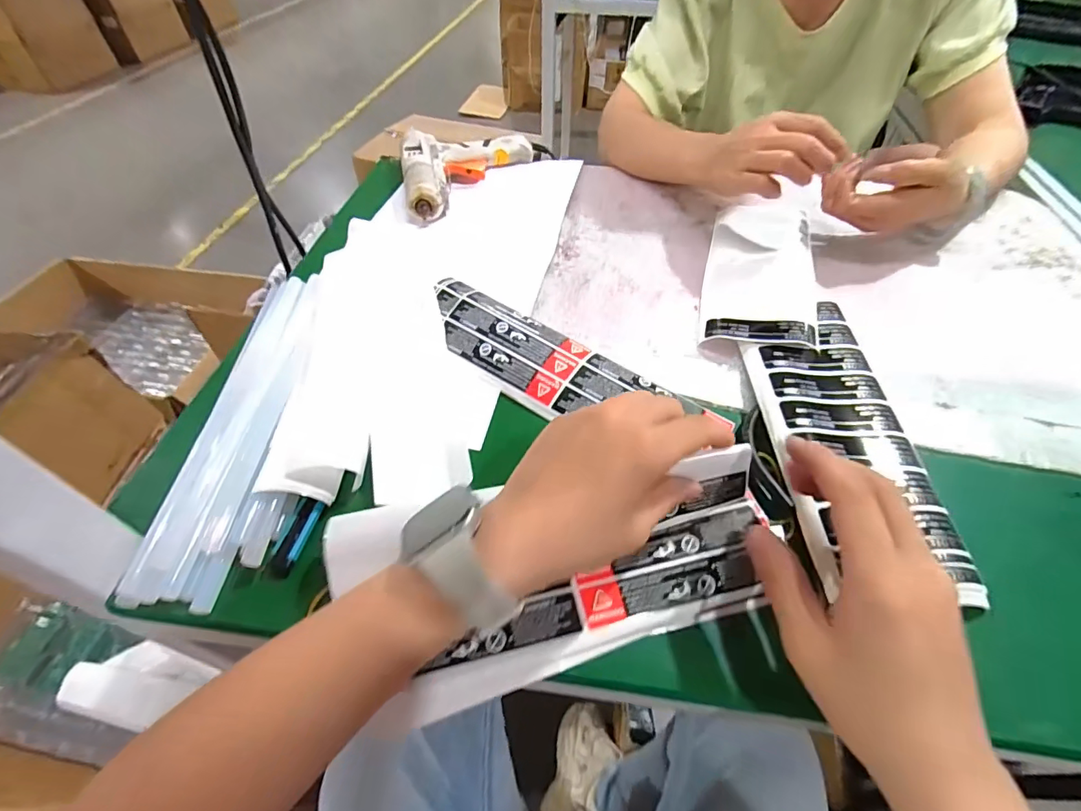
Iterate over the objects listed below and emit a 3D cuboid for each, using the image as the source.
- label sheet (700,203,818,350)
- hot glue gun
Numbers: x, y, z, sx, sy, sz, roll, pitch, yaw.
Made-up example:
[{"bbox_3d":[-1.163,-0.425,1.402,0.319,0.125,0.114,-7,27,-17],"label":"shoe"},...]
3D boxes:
[{"bbox_3d":[0.207,-0.132,0.464,0.092,0.023,0.226,13,51,10],"label":"label sheet"},{"bbox_3d":[-0.112,-0.302,0.607,0.128,0.034,0.201,33,57,24],"label":"hot glue gun"}]

